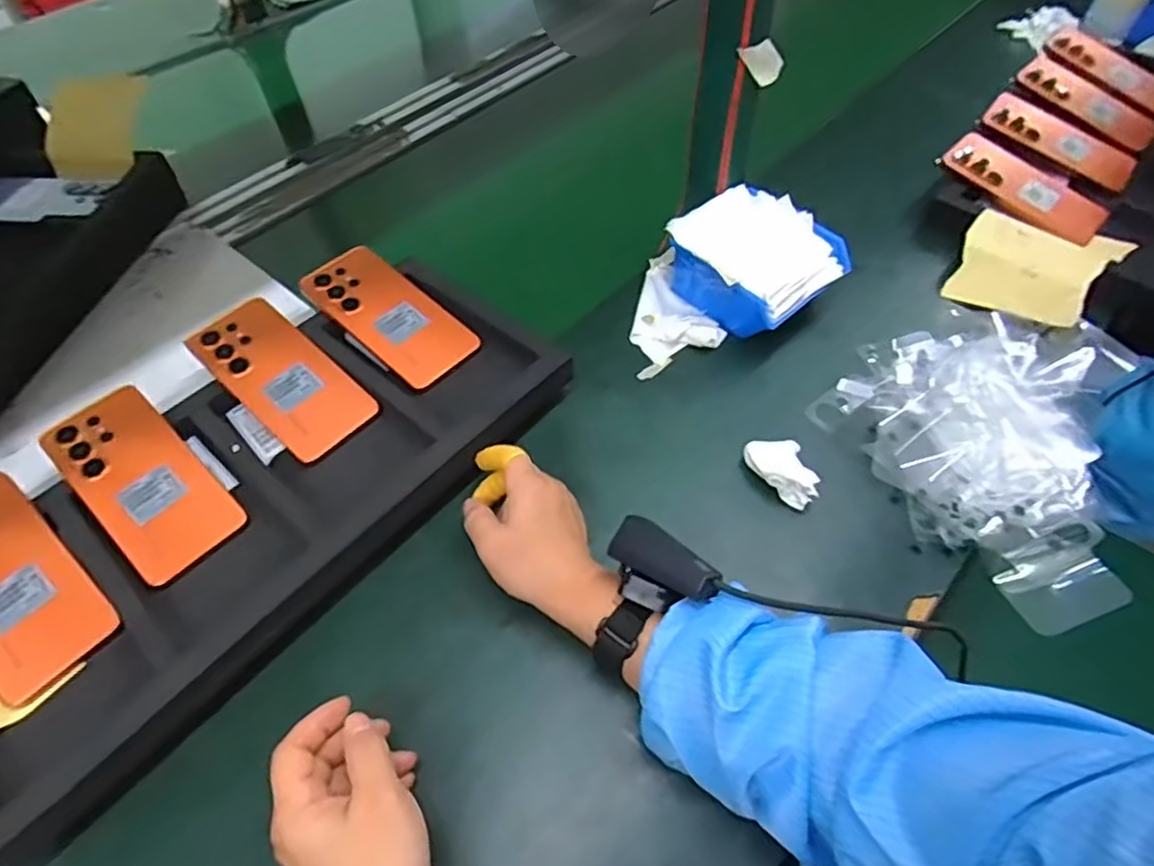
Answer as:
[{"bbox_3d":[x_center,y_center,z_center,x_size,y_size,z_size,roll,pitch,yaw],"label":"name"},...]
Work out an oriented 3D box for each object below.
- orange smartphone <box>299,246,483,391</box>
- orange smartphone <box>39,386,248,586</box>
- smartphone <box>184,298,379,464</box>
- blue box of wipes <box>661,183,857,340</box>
[{"bbox_3d":[-0.171,-0.109,0.597,0.168,0.004,0.077,41,67,15],"label":"orange smartphone"},{"bbox_3d":[-0.331,0.034,0.497,0.173,0.007,0.077,41,63,17],"label":"orange smartphone"},{"bbox_3d":[-0.250,-0.050,0.555,0.166,0.006,0.079,41,64,16],"label":"smartphone"},{"bbox_3d":[0.169,-0.159,0.636,0.120,0.086,0.138,-32,59,-22],"label":"blue box of wipes"}]

